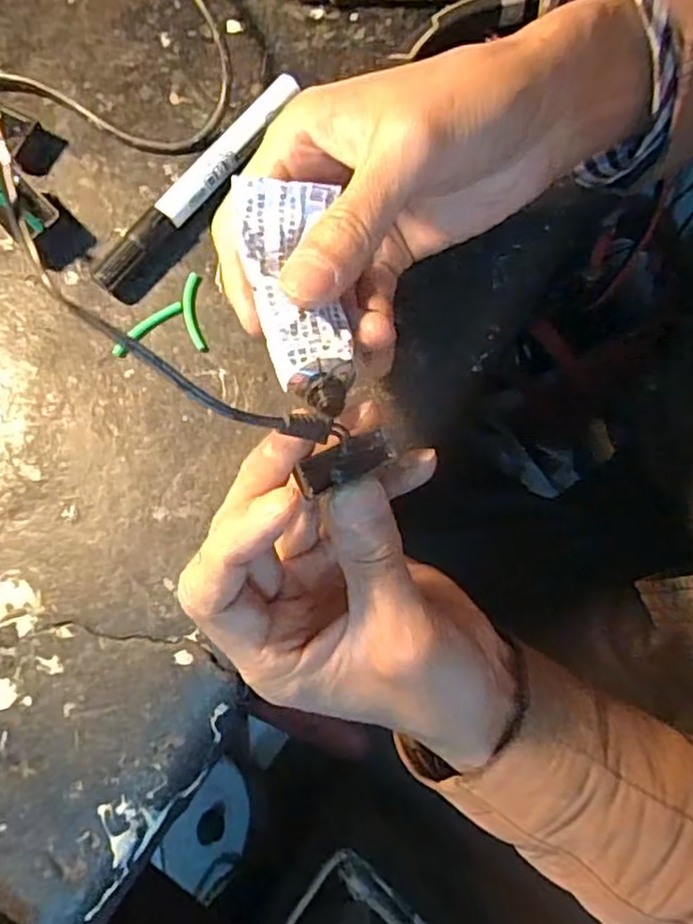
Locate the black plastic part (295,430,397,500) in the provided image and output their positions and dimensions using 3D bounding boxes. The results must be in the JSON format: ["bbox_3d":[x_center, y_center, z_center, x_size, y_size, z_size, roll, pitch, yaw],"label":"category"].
[{"bbox_3d":[0.000,-0.001,0.208,0.030,0.006,0.011,-23,79,-15],"label":"black plastic part"}]

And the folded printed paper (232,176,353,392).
[{"bbox_3d":[-0.017,-0.061,0.233,0.030,0.016,0.076,-9,66,-2],"label":"folded printed paper"}]

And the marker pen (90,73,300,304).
[{"bbox_3d":[-0.072,-0.135,0.330,0.020,0.016,0.136,36,81,7],"label":"marker pen"}]

